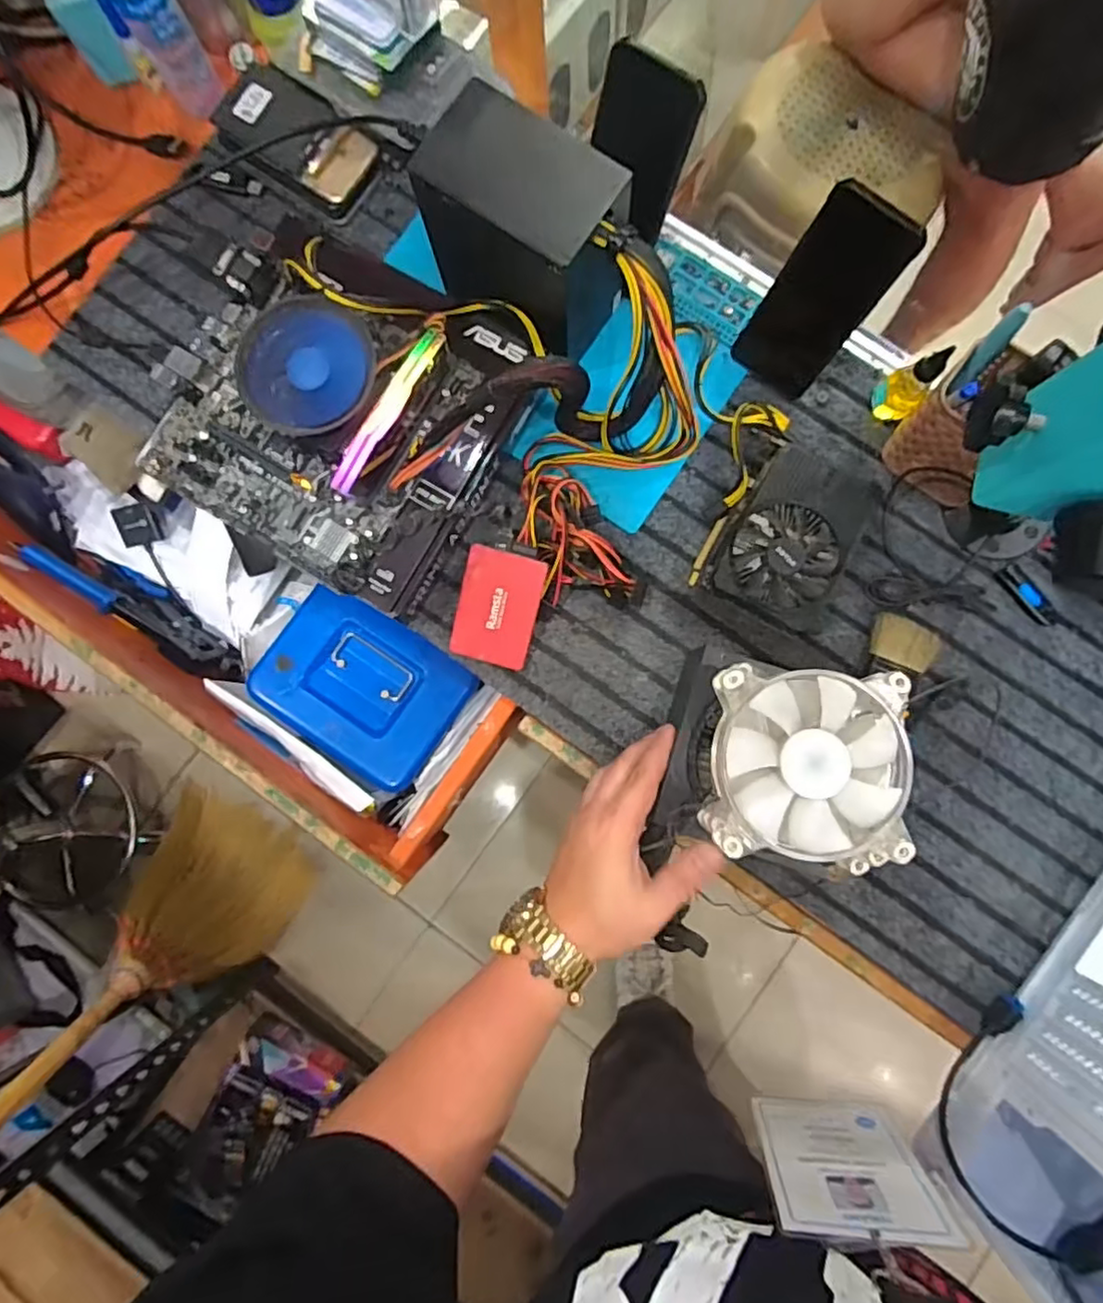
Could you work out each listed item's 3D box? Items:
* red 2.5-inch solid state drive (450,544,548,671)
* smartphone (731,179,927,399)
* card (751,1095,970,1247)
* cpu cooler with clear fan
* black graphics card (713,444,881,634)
[{"bbox_3d":[-0.047,-0.038,0.572,0.071,0.007,0.100,14,106,-1],"label":"red 2.5-inch solid state drive"},{"bbox_3d":[0.219,-0.288,0.528,0.076,0.161,0.012,39,62,3],"label":"smartphone"},{"bbox_3d":[0.183,0.320,0.404,0.096,0.132,0.005,-3,83,10],"label":"card"},{"bbox_3d":[0.165,0.079,0.449,0.151,0.088,0.139,3,88,2],"label":"cpu cooler with clear fan"},{"bbox_3d":[0.216,-0.104,0.565,0.107,0.040,0.156,22,88,2],"label":"black graphics card"}]

